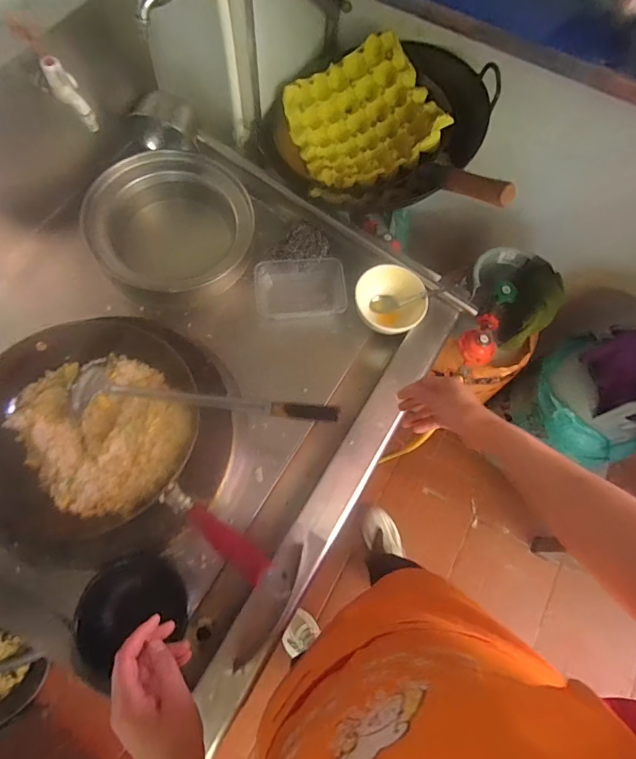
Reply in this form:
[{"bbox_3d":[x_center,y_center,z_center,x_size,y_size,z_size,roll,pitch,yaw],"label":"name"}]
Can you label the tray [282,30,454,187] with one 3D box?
[{"bbox_3d":[0.091,-0.527,0.915,0.281,0.080,0.271,-26,83,5],"label":"tray"}]

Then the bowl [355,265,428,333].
[{"bbox_3d":[0.137,-0.144,0.863,0.137,0.093,0.131,22,69,5],"label":"bowl"}]

